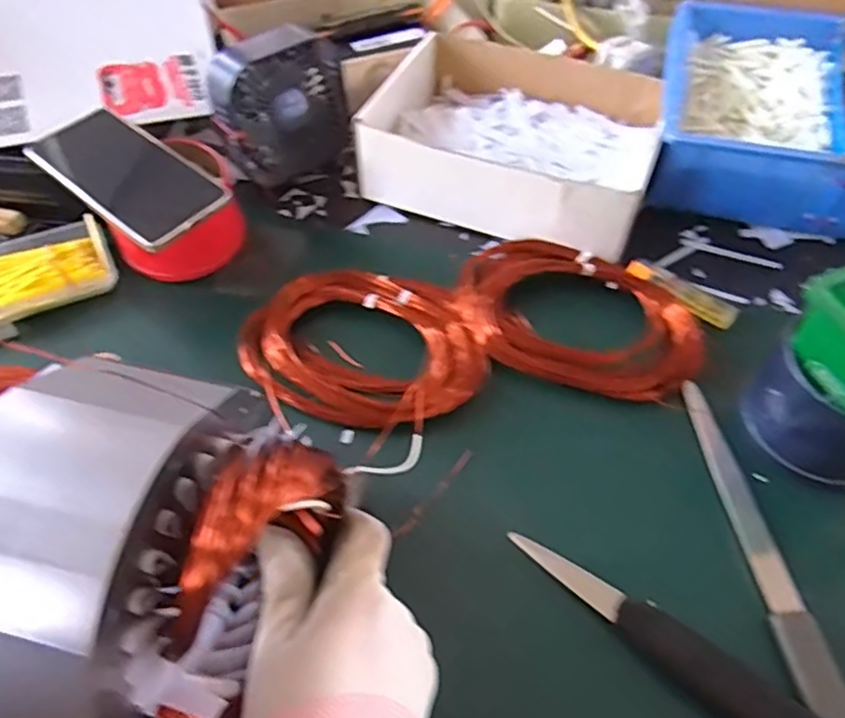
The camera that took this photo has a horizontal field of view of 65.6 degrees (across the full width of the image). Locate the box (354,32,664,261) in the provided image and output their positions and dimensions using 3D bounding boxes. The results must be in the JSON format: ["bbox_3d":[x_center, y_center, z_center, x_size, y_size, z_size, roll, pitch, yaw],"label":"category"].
[{"bbox_3d":[0.088,-0.204,0.598,0.243,0.071,0.192,20,57,15],"label":"box"}]

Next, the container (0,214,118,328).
[{"bbox_3d":[-0.335,-0.066,0.532,0.152,0.018,0.087,-23,57,-15],"label":"container"}]

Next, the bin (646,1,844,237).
[{"bbox_3d":[0.360,-0.209,0.578,0.296,0.093,0.209,14,55,10],"label":"bin"}]

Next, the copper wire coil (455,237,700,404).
[{"bbox_3d":[0.116,-0.037,0.498,0.188,0.034,0.128,24,58,17],"label":"copper wire coil"}]

